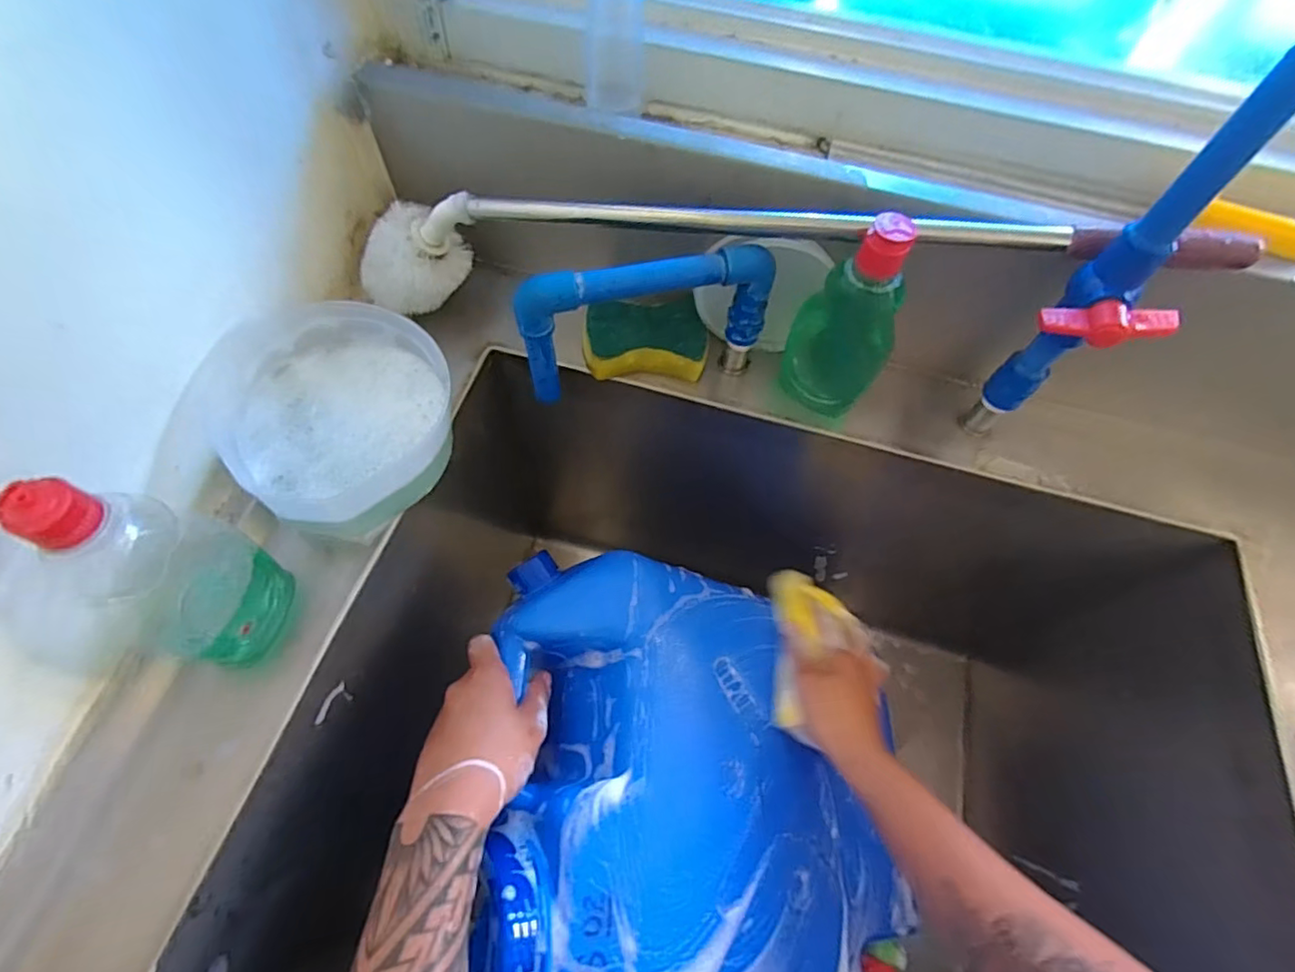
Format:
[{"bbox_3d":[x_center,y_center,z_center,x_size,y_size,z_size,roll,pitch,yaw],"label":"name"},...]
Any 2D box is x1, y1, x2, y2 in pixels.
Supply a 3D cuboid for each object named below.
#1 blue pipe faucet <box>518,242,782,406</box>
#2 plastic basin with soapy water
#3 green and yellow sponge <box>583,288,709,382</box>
[{"bbox_3d":[0.002,-0.119,0.424,0.182,0.100,0.029,-15,64,-11],"label":"blue pipe faucet"},{"bbox_3d":[-0.214,-0.048,0.407,0.140,0.073,0.145,1,62,-3],"label":"plastic basin with soapy water"},{"bbox_3d":[-0.002,-0.126,0.488,0.100,0.027,0.073,-6,63,-6],"label":"green and yellow sponge"}]

